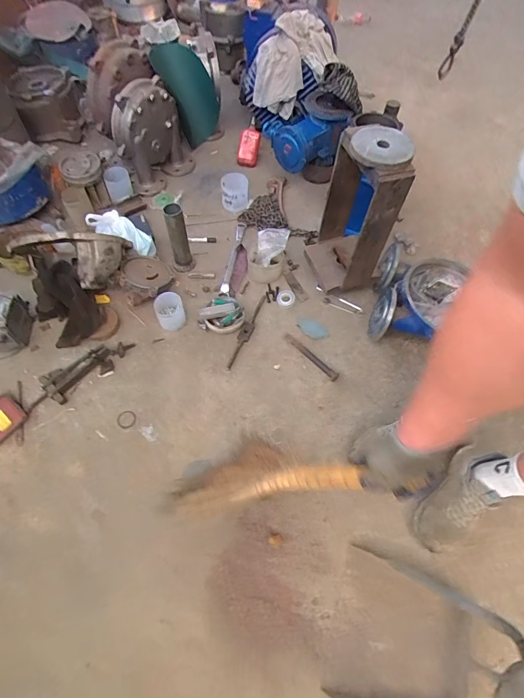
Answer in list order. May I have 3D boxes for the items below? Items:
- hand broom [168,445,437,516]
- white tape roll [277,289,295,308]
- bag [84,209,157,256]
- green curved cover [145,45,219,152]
[{"bbox_3d":[0.008,0.269,0.821,0.533,0.053,0.246,-23,12,31],"label":"hand broom"},{"bbox_3d":[0.079,-0.169,1.239,0.063,0.010,0.064,-3,71,9],"label":"white tape roll"},{"bbox_3d":[-0.445,-0.382,1.203,0.227,0.051,0.095,27,53,-26],"label":"bag"},{"bbox_3d":[-0.275,-0.951,1.370,0.088,0.353,0.224,31,87,20],"label":"green curved cover"}]

